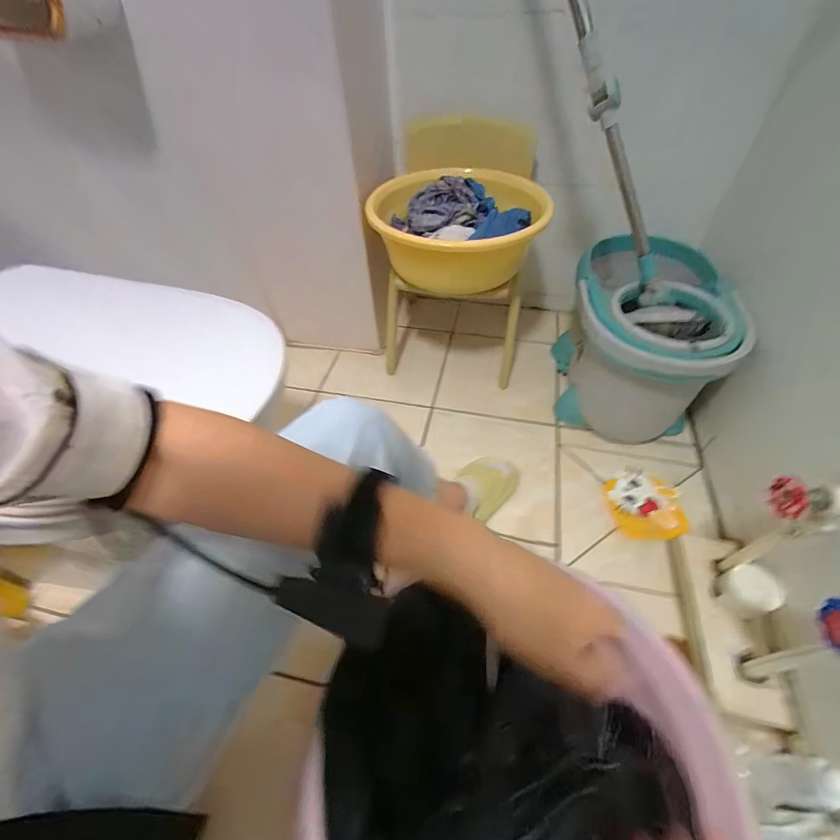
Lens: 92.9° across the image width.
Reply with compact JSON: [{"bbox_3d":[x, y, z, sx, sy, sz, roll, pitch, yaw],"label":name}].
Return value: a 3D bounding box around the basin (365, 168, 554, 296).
[{"bbox_3d":[0.080,-0.411,0.859,0.360,0.138,0.354,-1,48,1],"label":"basin"}]

